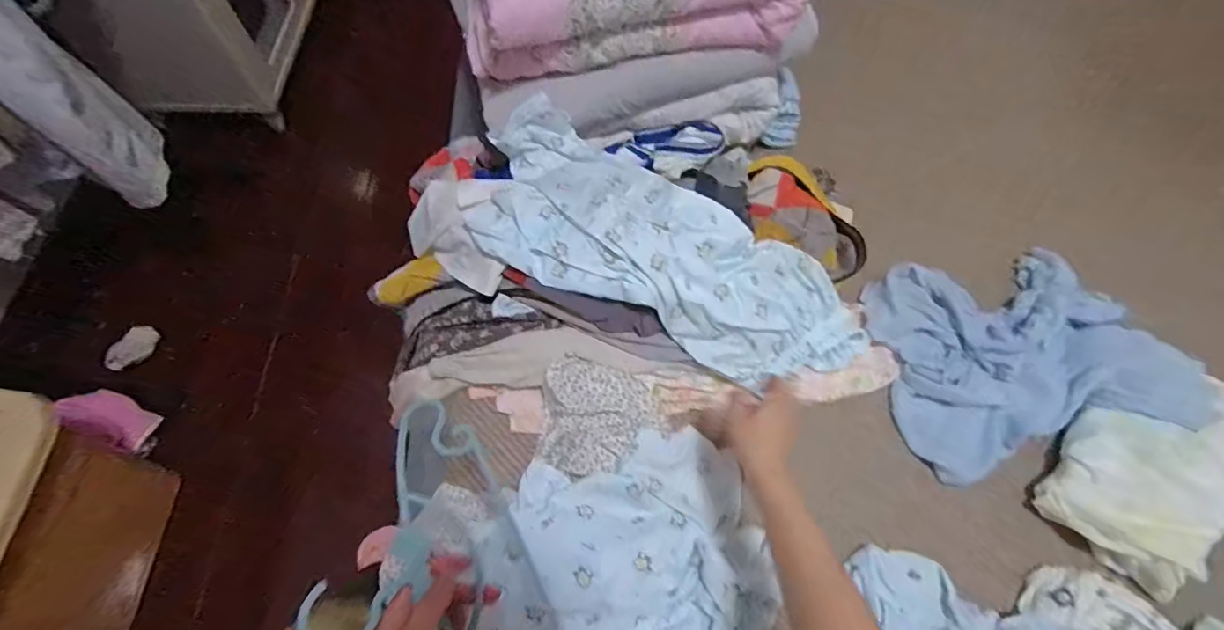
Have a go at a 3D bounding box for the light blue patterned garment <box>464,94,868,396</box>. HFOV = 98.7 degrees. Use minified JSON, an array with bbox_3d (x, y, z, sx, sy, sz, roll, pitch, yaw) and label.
[{"bbox_3d":[0.080,-0.084,0.675,0.532,0.119,0.233,22,65,9],"label":"light blue patterned garment"}]

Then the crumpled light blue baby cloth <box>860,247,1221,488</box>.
[{"bbox_3d":[0.529,0.043,0.690,0.352,0.067,0.281,-10,64,-7],"label":"crumpled light blue baby cloth"}]

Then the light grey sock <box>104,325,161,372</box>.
[{"bbox_3d":[-1.080,0.076,1.188,0.119,0.062,0.023,-46,51,-6],"label":"light grey sock"}]

